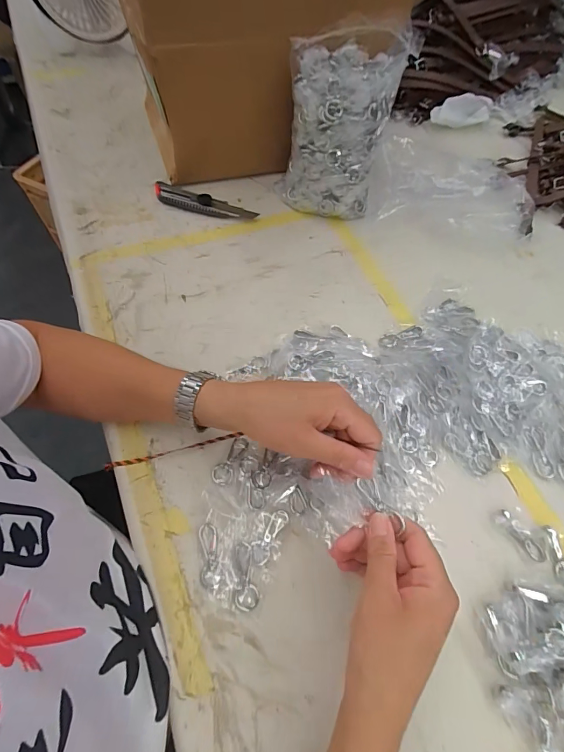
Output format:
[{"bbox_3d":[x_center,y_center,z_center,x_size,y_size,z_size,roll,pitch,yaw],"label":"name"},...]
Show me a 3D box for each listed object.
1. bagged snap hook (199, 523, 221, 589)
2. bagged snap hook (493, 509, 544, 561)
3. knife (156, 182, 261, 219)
[{"bbox_3d":[-0.070,0.172,0.391,0.018,0.004,0.058,-6,61,-7],"label":"bagged snap hook"},{"bbox_3d":[0.243,0.162,0.413,0.017,0.018,0.057,-35,68,-20],"label":"bagged snap hook"},{"bbox_3d":[-0.121,-0.273,0.642,0.165,0.016,0.029,14,61,5],"label":"knife"}]

